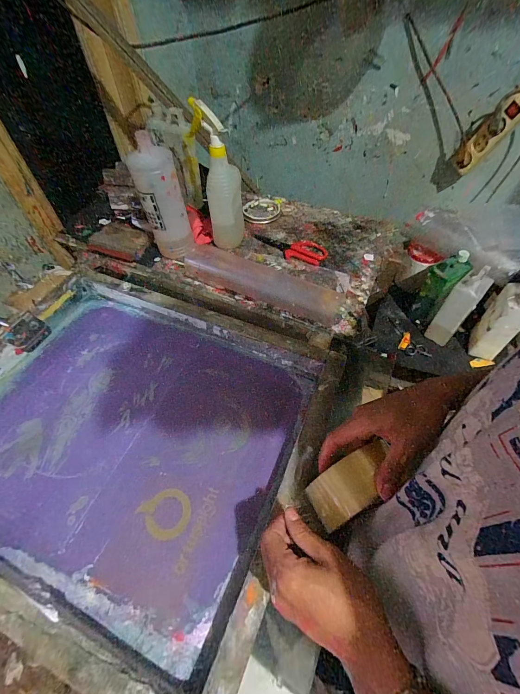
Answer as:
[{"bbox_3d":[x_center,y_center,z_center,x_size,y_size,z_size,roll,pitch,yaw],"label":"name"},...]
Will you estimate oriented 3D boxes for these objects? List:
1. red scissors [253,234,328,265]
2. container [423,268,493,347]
[{"bbox_3d":[0.066,-0.229,0.704,0.174,0.009,0.086,19,57,14],"label":"red scissors"},{"bbox_3d":[0.518,-0.105,0.804,0.065,0.193,0.094,33,61,25],"label":"container"}]

